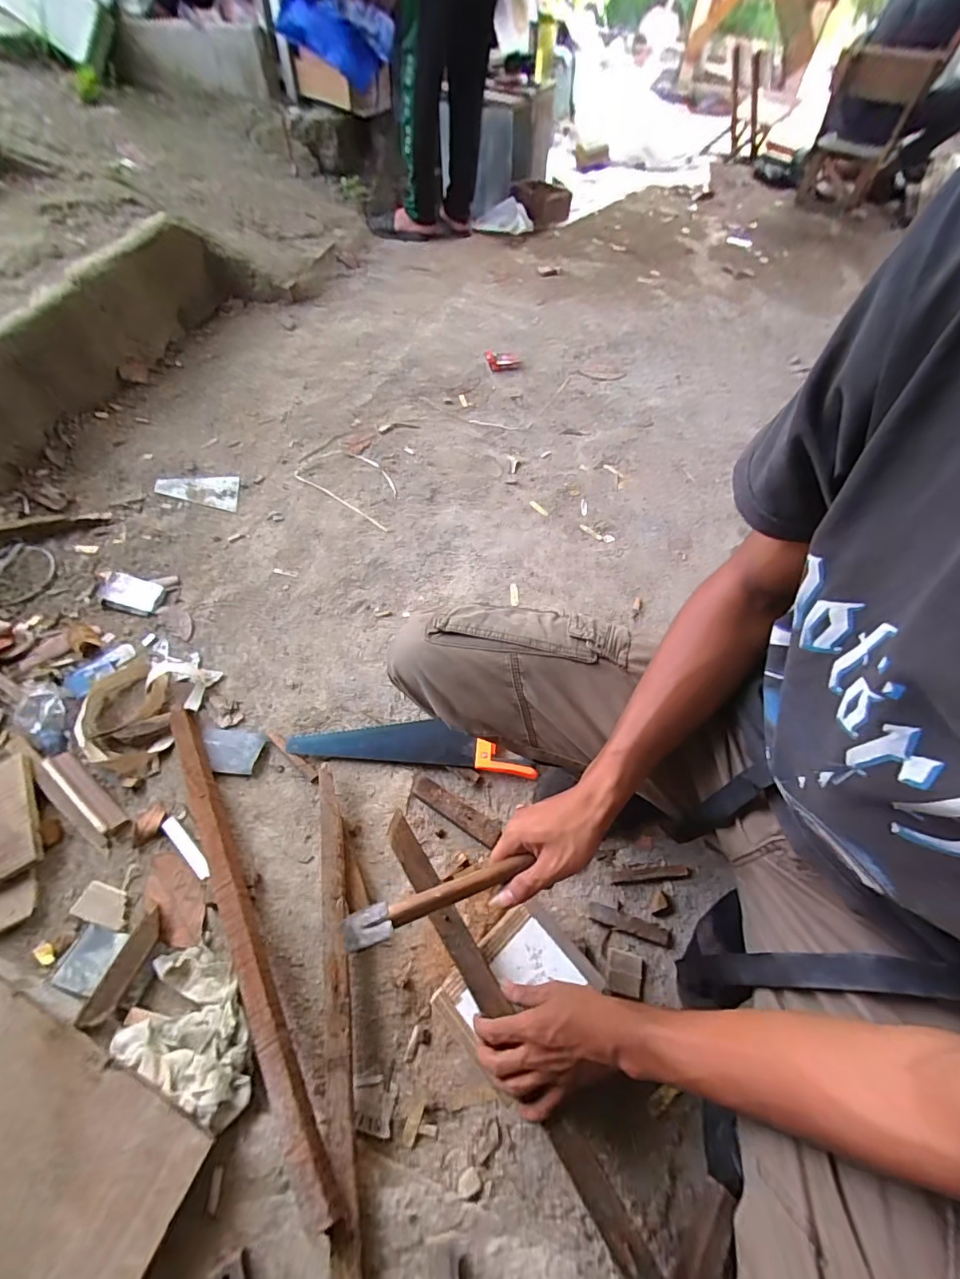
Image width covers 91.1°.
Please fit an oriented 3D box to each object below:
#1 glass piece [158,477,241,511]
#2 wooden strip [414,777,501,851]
[{"bbox_3d":[-0.644,-0.356,1.097,0.195,0.007,0.099,15,58,2],"label":"glass piece"},{"bbox_3d":[-0.038,0.260,0.718,0.145,0.018,0.034,29,59,15],"label":"wooden strip"}]

